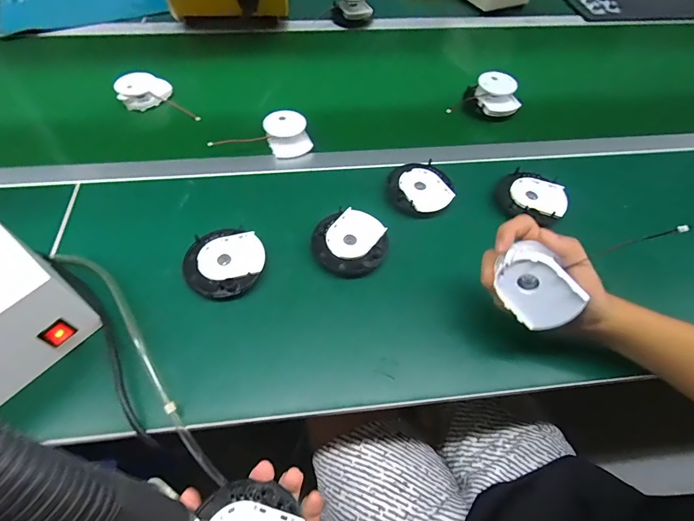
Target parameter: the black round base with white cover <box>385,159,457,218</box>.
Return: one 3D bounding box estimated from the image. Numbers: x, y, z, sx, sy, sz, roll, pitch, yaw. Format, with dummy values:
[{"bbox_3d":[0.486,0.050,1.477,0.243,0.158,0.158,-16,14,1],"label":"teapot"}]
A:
[{"bbox_3d":[0.105,-0.104,0.545,0.093,0.025,0.094,1,56,-1],"label":"black round base with white cover"}]

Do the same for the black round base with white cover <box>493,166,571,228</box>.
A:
[{"bbox_3d":[0.266,-0.092,0.547,0.092,0.023,0.078,28,59,16],"label":"black round base with white cover"}]

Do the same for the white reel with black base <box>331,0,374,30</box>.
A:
[{"bbox_3d":[0.012,-0.566,0.849,0.094,0.059,0.072,-1,56,-3],"label":"white reel with black base"}]

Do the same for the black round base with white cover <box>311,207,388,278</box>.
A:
[{"bbox_3d":[0.005,-0.023,0.484,0.089,0.023,0.091,1,56,-1],"label":"black round base with white cover"}]

